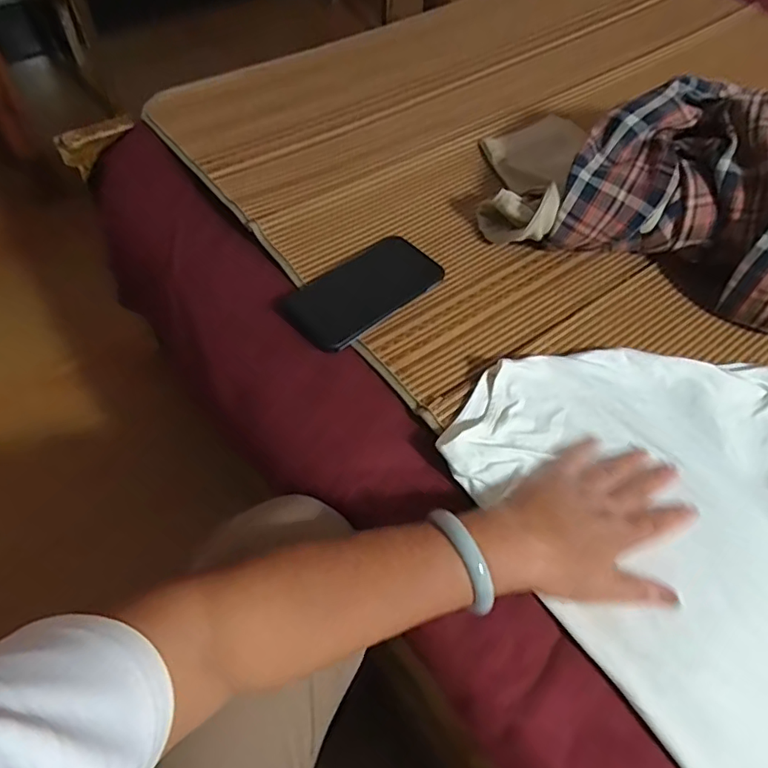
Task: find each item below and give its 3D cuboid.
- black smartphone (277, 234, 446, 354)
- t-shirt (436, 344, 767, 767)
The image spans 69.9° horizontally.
[{"bbox_3d":[-0.019,-0.096,0.556,0.165,0.009,0.086,-38,68,-24],"label":"black smartphone"},{"bbox_3d":[0.344,0.207,0.389,0.311,0.033,0.647,-28,65,-20],"label":"t-shirt"}]

